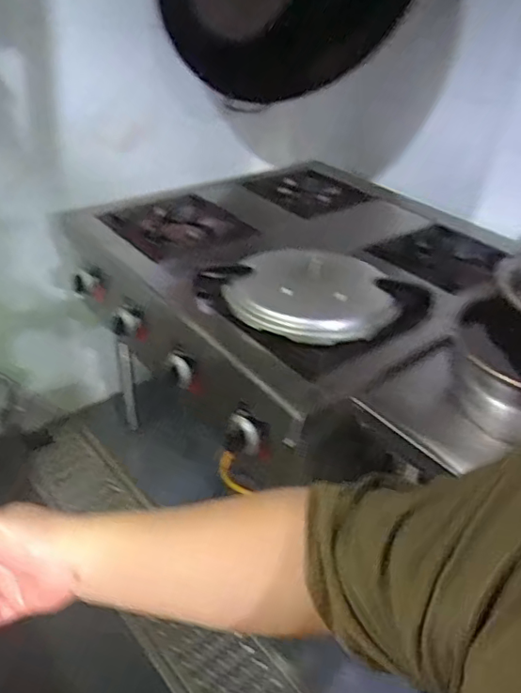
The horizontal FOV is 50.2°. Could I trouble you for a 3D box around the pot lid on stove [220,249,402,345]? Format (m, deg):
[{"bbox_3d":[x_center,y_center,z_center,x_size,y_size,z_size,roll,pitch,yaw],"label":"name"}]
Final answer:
[{"bbox_3d":[0.104,-0.112,1.108,0.311,0.049,0.302,3,47,-3],"label":"pot lid on stove"}]

